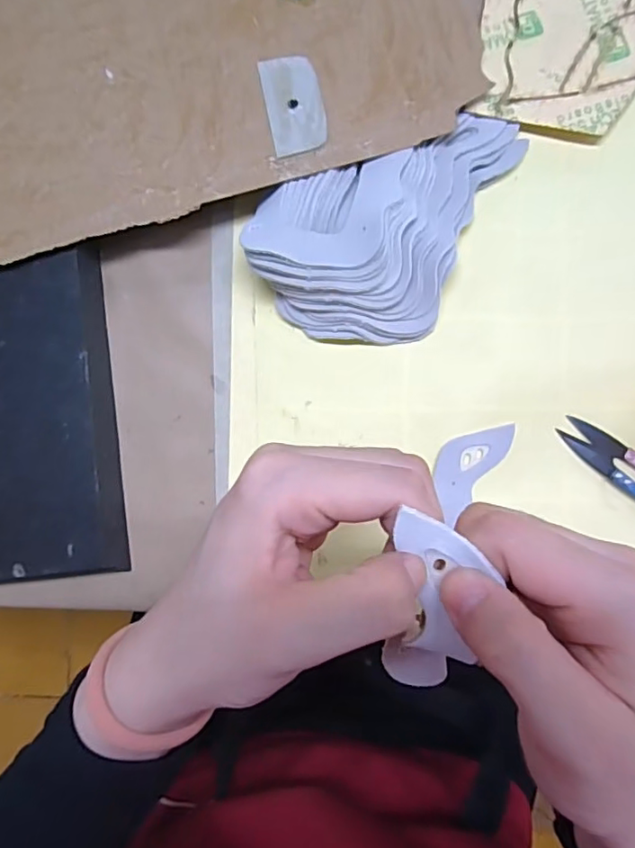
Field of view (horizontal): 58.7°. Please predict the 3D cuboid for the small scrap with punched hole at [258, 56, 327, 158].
[{"bbox_3d":[-0.012,-0.166,0.291,0.028,0.004,0.051,-11,85,2],"label":"small scrap with punched hole"}]

